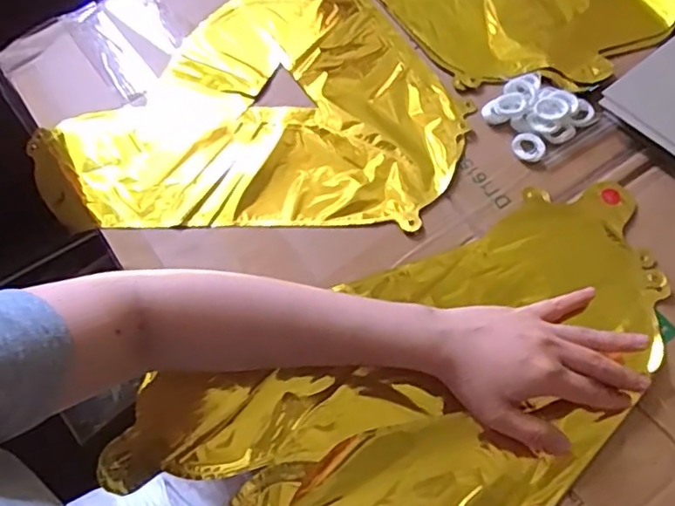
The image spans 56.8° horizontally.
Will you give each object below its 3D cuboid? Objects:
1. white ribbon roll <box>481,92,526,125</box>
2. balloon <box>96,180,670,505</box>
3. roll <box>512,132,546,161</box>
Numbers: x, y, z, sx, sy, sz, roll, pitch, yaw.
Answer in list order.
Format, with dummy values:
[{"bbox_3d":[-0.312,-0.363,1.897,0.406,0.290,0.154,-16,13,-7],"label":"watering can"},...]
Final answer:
[{"bbox_3d":[0.144,-0.126,0.541,0.036,0.011,0.023,-18,64,-5],"label":"white ribbon roll"},{"bbox_3d":[0.062,0.092,0.449,0.412,0.024,0.218,-36,67,-14],"label":"balloon"},{"bbox_3d":[0.161,-0.089,0.525,0.026,0.007,0.026,-1,63,3],"label":"roll"}]

